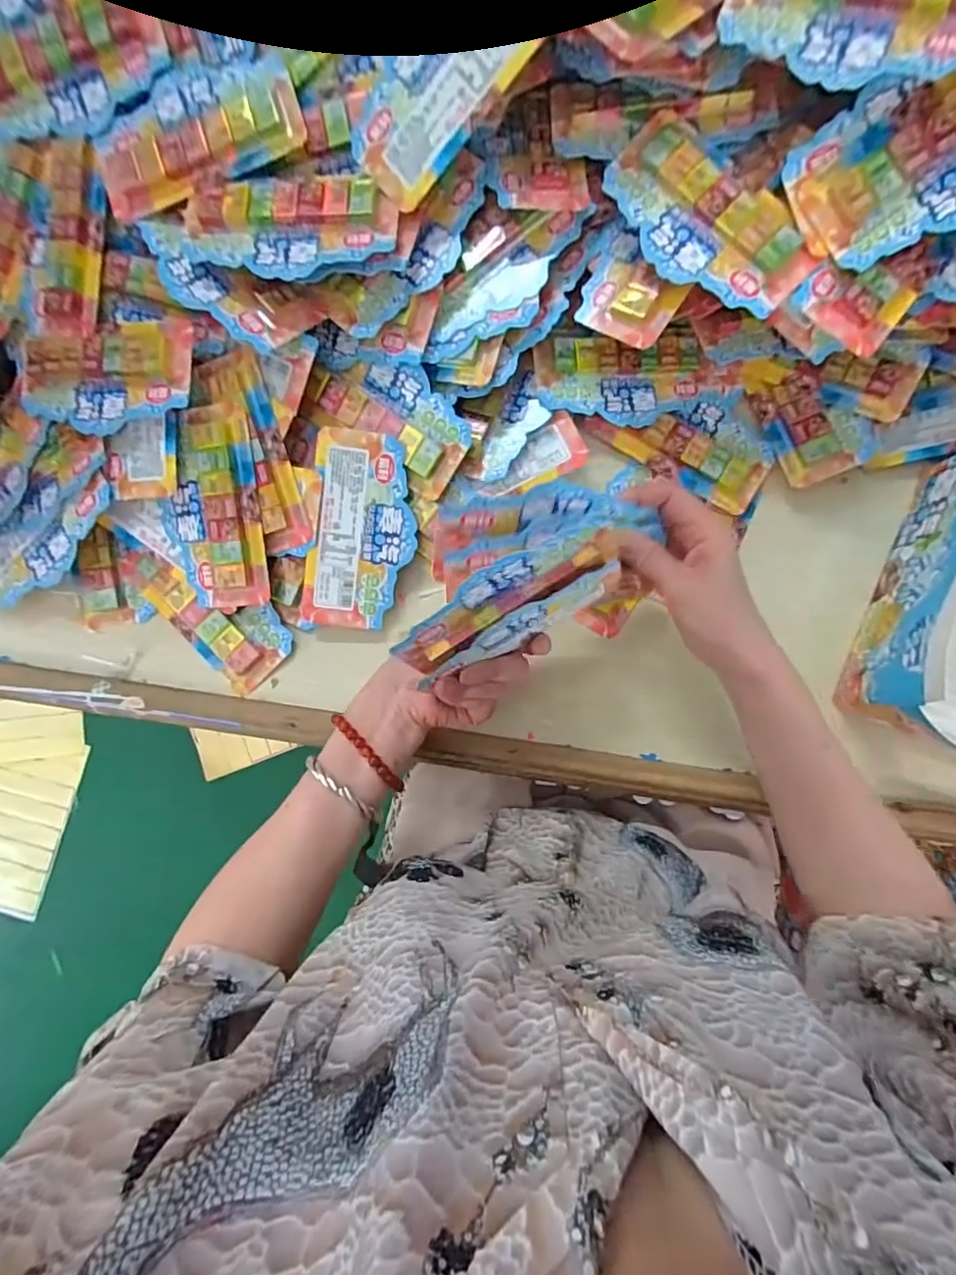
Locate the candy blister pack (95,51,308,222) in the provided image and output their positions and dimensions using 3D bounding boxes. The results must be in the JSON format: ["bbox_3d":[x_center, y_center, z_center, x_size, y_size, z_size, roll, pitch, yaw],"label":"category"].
[{"bbox_3d":[-0.192,-0.346,0.381,0.143,0.019,0.076,-16,87,0],"label":"candy blister pack"}]

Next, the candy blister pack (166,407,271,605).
[{"bbox_3d":[-0.198,-0.096,0.415,0.073,0.015,0.145,-2,100,1],"label":"candy blister pack"}]

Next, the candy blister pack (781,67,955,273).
[{"bbox_3d":[0.251,-0.282,0.331,0.112,0.015,0.088,-20,98,15],"label":"candy blister pack"}]

